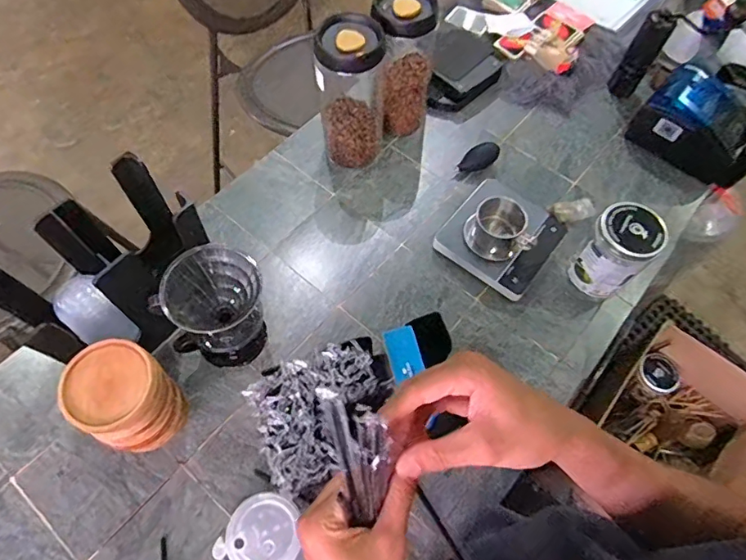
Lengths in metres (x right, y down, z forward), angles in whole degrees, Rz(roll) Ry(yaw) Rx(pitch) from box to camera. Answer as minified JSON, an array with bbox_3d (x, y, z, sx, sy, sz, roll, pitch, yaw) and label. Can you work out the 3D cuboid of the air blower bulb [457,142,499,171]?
[{"bbox_3d":[0.184,-0.208,0.860,0.080,0.038,0.035,-33,69,-17],"label":"air blower bulb"}]

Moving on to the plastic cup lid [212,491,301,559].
[{"bbox_3d":[-0.130,0.304,0.586,0.088,0.032,0.095,1,63,-2],"label":"plastic cup lid"}]

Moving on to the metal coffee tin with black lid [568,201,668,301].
[{"bbox_3d":[0.350,-0.041,0.717,0.092,0.128,0.083,-35,69,-18],"label":"metal coffee tin with black lid"}]

